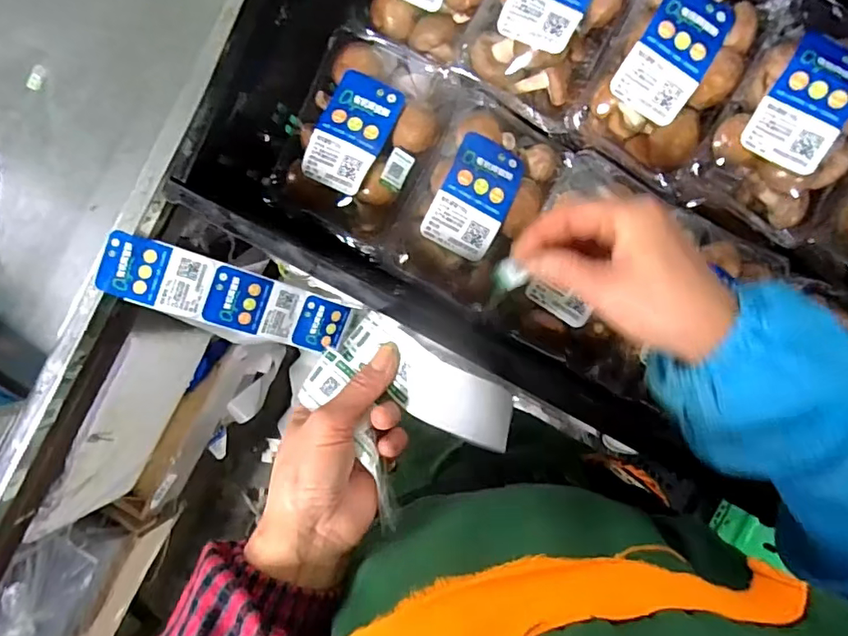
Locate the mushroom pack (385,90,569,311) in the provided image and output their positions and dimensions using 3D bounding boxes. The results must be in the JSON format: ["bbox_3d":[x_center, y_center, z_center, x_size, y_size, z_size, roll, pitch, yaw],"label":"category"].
[{"bbox_3d":[0.044,-0.105,0.468,0.110,0.053,0.168,26,93,5],"label":"mushroom pack"}]

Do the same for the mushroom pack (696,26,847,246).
[{"bbox_3d":[0.315,-0.163,0.449,0.116,0.070,0.179,31,93,4],"label":"mushroom pack"}]

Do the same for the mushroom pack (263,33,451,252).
[{"bbox_3d":[-0.054,-0.161,0.477,0.129,0.052,0.180,26,93,5],"label":"mushroom pack"}]

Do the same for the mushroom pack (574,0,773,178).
[{"bbox_3d":[0.211,-0.219,0.459,0.114,0.072,0.176,27,93,5],"label":"mushroom pack"}]

